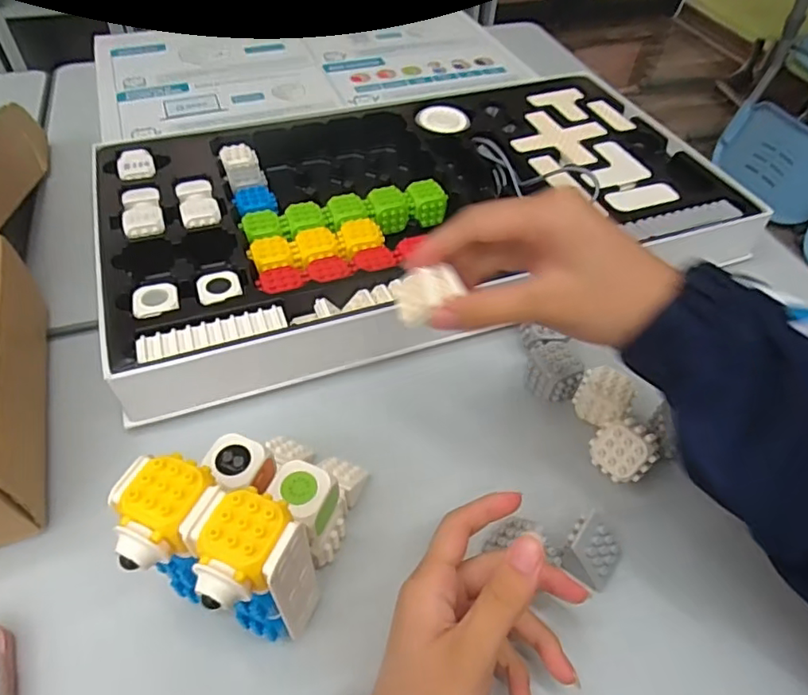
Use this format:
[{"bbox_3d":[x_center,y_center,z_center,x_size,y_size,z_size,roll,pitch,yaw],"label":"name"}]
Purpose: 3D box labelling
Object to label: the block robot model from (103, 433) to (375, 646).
[{"bbox_3d":[-0.077,0.082,0.299,0.084,0.114,0.121,13,51,8],"label":"block robot model"}]

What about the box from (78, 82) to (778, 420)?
[{"bbox_3d":[0.017,-0.137,0.525,0.545,0.052,0.336,-15,53,-15],"label":"box"}]

